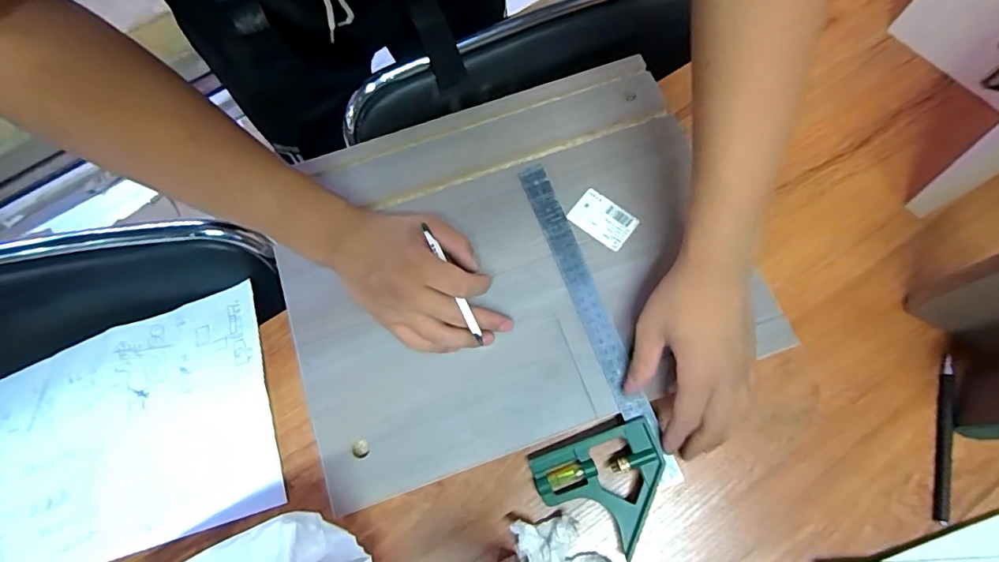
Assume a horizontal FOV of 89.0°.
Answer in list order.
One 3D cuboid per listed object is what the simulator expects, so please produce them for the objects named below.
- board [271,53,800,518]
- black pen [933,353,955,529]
[{"bbox_3d":[0.005,-0.022,0.476,0.401,0.018,0.326,-19,73,-5],"label":"board"},{"bbox_3d":[0.371,0.129,0.421,0.012,0.009,0.138,15,73,6],"label":"black pen"}]

